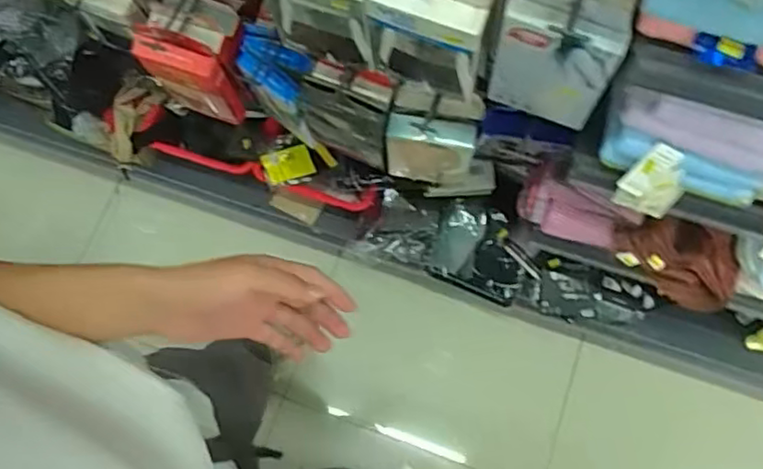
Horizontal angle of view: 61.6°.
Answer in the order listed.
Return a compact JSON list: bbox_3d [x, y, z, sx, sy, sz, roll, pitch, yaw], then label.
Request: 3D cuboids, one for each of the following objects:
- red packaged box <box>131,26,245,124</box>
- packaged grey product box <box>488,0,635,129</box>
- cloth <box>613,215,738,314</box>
[{"bbox_3d":[-0.323,-0.263,1.081,0.137,0.207,0.057,18,73,7],"label":"red packaged box"},{"bbox_3d":[0.199,-0.206,0.715,0.128,0.204,0.080,30,75,11],"label":"packaged grey product box"},{"bbox_3d":[0.502,0.057,1.063,0.155,0.236,0.032,-15,42,39],"label":"cloth"}]

